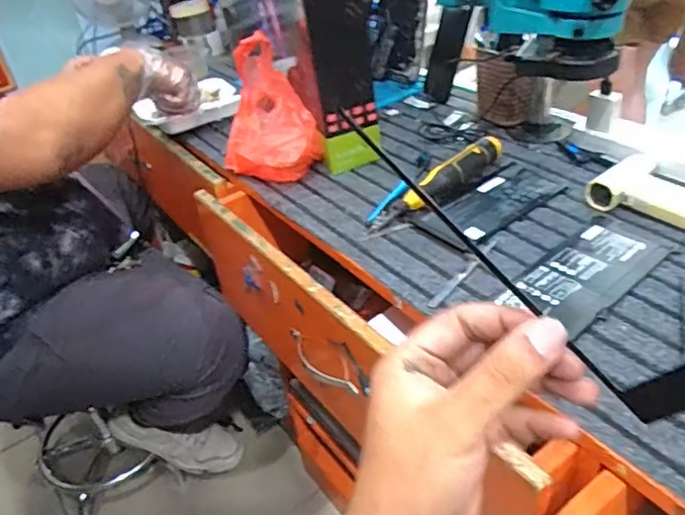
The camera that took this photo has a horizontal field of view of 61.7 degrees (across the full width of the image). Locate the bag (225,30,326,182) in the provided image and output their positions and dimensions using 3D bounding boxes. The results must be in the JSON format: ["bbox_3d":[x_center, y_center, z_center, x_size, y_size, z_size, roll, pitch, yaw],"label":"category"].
[{"bbox_3d":[-0.106,-0.197,0.797,0.127,0.166,0.130,-17,37,-12],"label":"bag"}]

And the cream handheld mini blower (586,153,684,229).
[{"bbox_3d":[0.366,-0.073,0.650,0.142,0.028,0.097,23,46,35],"label":"cream handheld mini blower"}]

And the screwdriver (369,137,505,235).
[{"bbox_3d":[0.119,-0.094,0.713,0.209,0.040,0.032,-28,41,-26],"label":"screwdriver"}]

